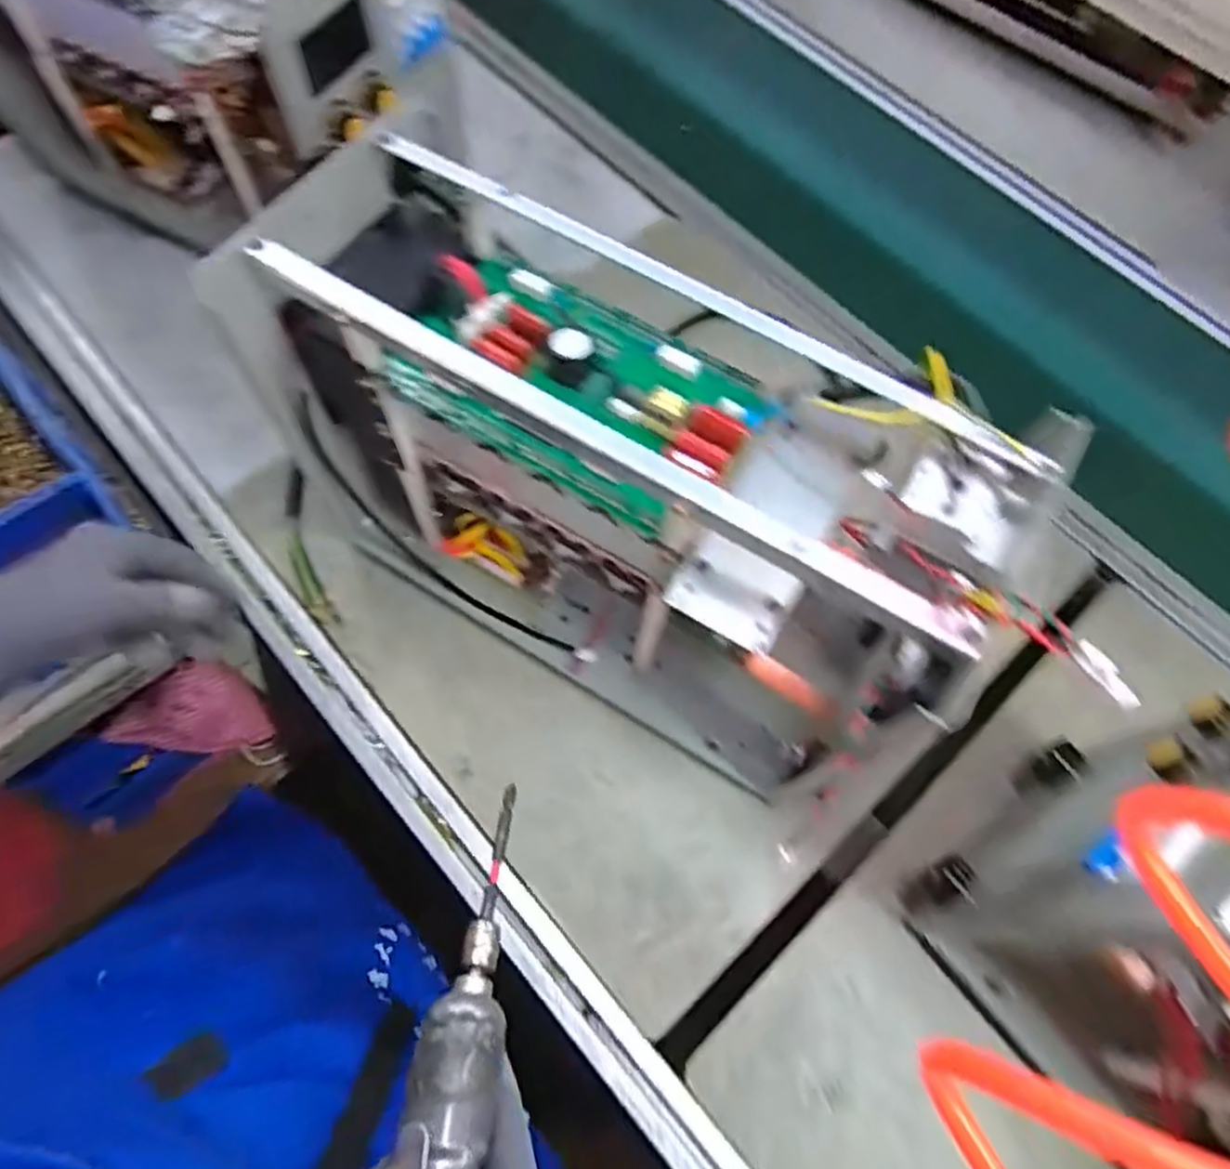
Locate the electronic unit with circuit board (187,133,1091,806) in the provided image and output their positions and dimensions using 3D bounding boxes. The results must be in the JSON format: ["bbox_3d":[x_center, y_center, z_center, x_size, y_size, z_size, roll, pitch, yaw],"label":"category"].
[{"bbox_3d":[-0.004,-0.061,0.541,0.458,0.318,0.166,31,69,9],"label":"electronic unit with circuit board"}]

